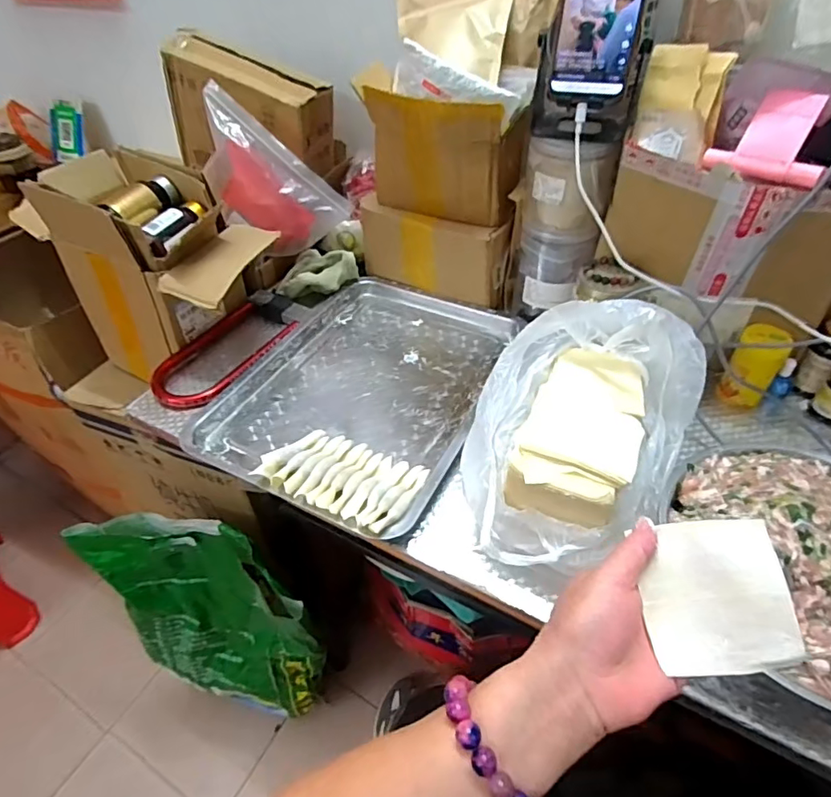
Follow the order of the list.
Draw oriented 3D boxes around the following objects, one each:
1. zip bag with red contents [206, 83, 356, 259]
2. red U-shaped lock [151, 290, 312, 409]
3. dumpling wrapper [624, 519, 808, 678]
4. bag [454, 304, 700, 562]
[{"bbox_3d":[-0.218,-0.285,0.737,0.224,0.166,0.062,36,40,-10],"label":"zip bag with red contents"},{"bbox_3d":[-0.240,-0.071,0.699,0.111,0.024,0.234,20,48,21],"label":"red U-shaped lock"},{"bbox_3d":[0.175,0.115,0.308,0.073,0.006,0.083,-16,72,22],"label":"dumpling wrapper"},{"bbox_3d":[0.134,0.027,0.462,0.184,0.117,0.243,23,49,23],"label":"bag"}]

